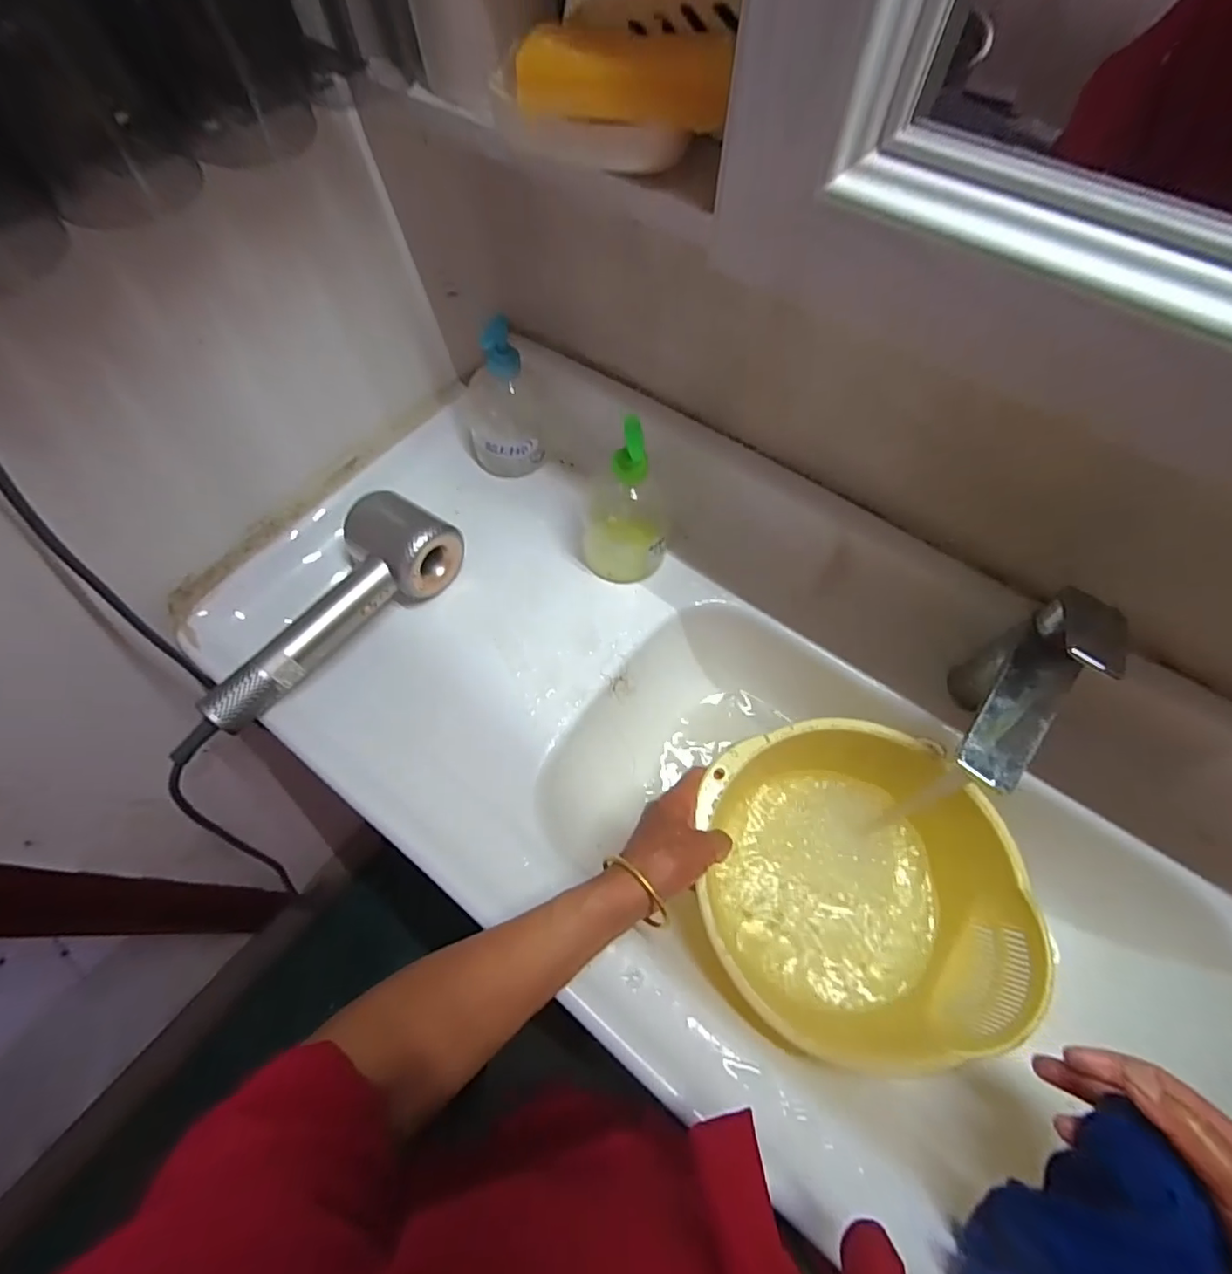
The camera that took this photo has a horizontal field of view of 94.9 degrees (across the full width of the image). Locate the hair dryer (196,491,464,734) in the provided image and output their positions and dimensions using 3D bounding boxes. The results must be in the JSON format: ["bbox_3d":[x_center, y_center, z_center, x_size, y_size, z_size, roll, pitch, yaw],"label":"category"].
[{"bbox_3d":[-0.248,-0.020,0.501,0.087,0.068,0.245,28,67,13],"label":"hair dryer"}]

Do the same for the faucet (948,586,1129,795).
[{"bbox_3d":[0.278,0.063,0.428,0.040,0.120,0.151,35,69,16],"label":"faucet"}]

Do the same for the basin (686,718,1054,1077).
[{"bbox_3d":[0.190,0.200,0.470,0.214,0.111,0.235,0,64,0],"label":"basin"}]

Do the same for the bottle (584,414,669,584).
[{"bbox_3d":[0.009,-0.121,0.514,0.084,0.176,0.073,4,64,2],"label":"bottle"}]

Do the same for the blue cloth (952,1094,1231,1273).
[{"bbox_3d":[0.245,0.317,0.302,0.111,0.091,0.055,-29,67,-13],"label":"blue cloth"}]

